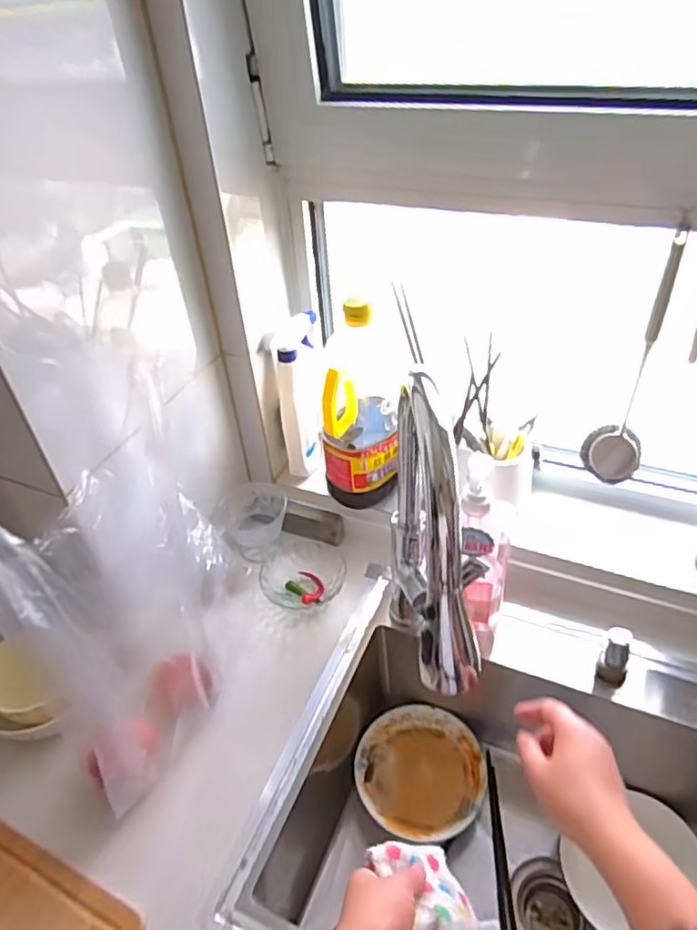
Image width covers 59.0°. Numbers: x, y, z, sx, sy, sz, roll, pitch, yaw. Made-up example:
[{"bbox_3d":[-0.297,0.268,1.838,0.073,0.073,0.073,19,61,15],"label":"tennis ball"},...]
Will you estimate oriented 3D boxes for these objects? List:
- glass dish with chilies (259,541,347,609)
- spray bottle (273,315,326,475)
[{"bbox_3d":[-0.063,0.164,0.879,0.116,0.051,0.108,-3,42,3],"label":"glass dish with chilies"},{"bbox_3d":[-0.072,-0.104,0.931,0.071,0.233,0.086,-6,42,0],"label":"spray bottle"}]

